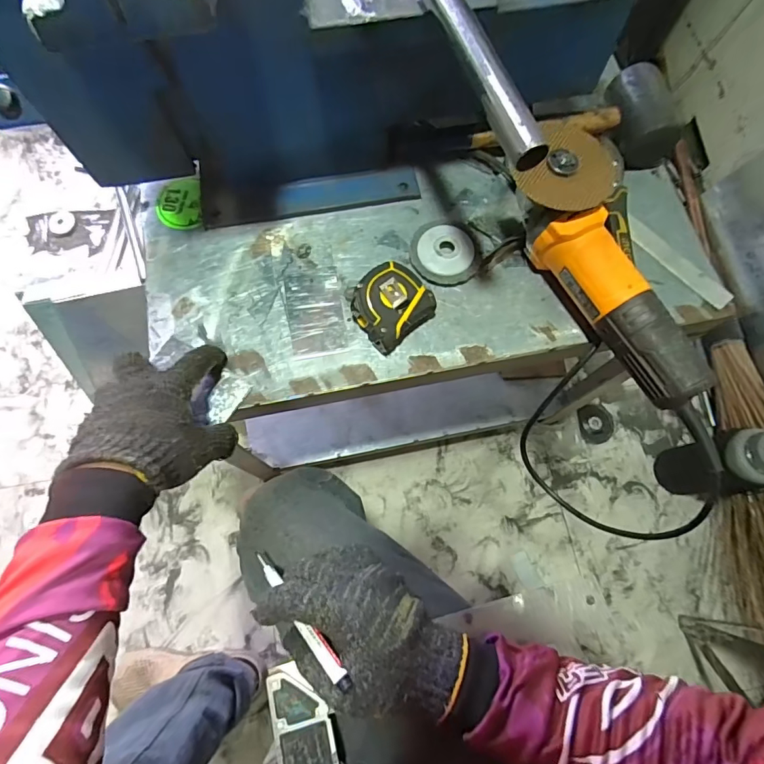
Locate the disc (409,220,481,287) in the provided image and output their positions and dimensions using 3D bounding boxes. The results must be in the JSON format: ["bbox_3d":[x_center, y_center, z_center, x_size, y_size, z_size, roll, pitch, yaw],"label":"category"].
[{"bbox_3d":[0.067,-0.140,0.499,0.072,0.013,0.076,0,72,-1],"label":"disc"}]

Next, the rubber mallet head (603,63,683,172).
[{"bbox_3d":[0.291,-0.304,0.526,0.047,0.056,0.111,-10,73,-4],"label":"rubber mallet head"}]

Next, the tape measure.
[{"bbox_3d":[0.008,-0.076,0.458,0.066,0.041,0.072,42,76,11],"label":"tape measure"}]

